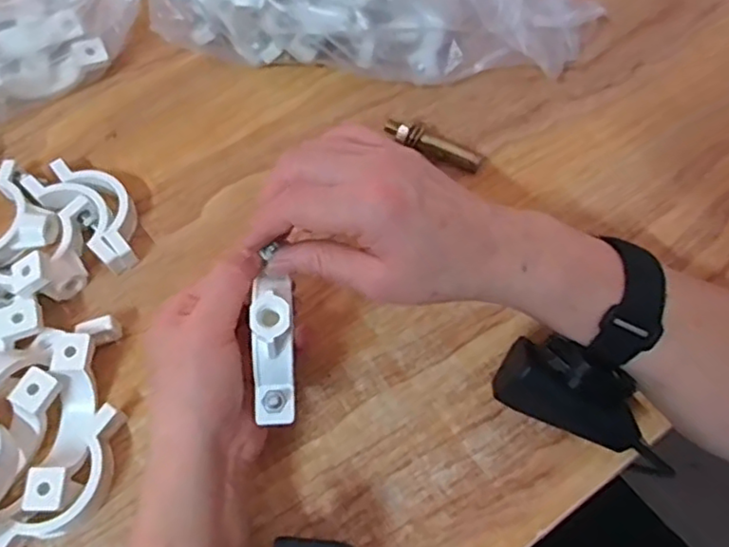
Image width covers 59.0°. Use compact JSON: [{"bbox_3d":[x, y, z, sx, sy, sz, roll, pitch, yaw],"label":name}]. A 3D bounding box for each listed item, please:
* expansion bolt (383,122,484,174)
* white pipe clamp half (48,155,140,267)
[{"bbox_3d":[0.045,-0.084,0.420,0.065,0.018,0.015,21,66,11],"label":"expansion bolt"},{"bbox_3d":[-0.161,-0.044,0.404,0.027,0.019,0.084,-37,69,-15],"label":"white pipe clamp half"}]

